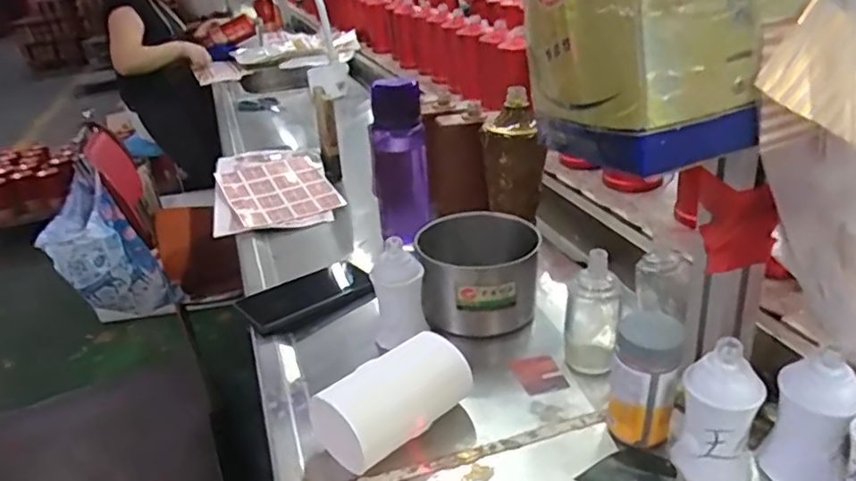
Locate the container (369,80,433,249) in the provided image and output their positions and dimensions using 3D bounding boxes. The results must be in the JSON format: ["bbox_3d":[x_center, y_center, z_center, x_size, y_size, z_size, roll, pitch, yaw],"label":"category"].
[{"bbox_3d":[-0.039,-0.105,0.867,0.072,0.211,0.075,-3,28,6],"label":"container"}]

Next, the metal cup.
[{"bbox_3d":[0.057,0.037,0.726,0.126,0.091,0.123,-5,28,3],"label":"metal cup"}]

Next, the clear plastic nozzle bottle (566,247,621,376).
[{"bbox_3d":[0.162,0.067,0.630,0.049,0.120,0.057,3,30,17],"label":"clear plastic nozzle bottle"}]

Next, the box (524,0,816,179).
[{"bbox_3d":[0.141,-0.126,0.412,0.124,0.124,0.137,-21,31,-24],"label":"box"}]

